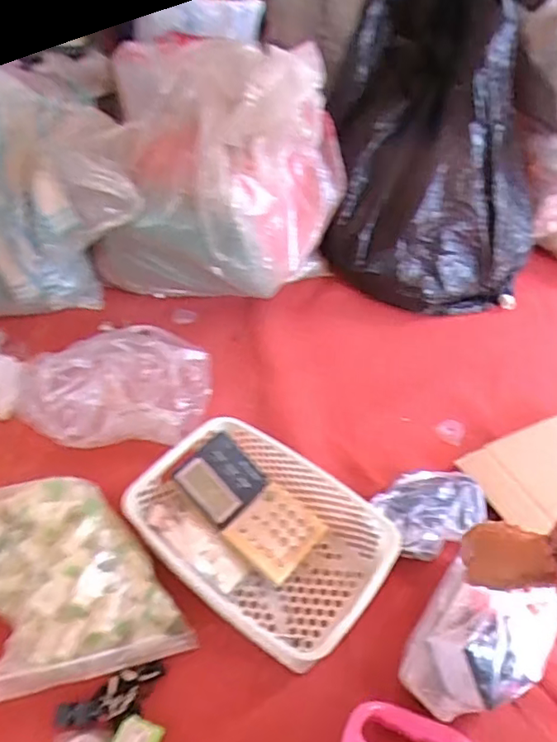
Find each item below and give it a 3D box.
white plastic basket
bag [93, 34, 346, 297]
[{"bbox_3d":[-0.026,0.197,0.688,0.294,0.092,0.200,26,48,22],"label":"white plastic basket"},{"bbox_3d":[-0.091,-0.306,0.907,0.278,0.354,0.265,27,49,23],"label":"bag"}]

